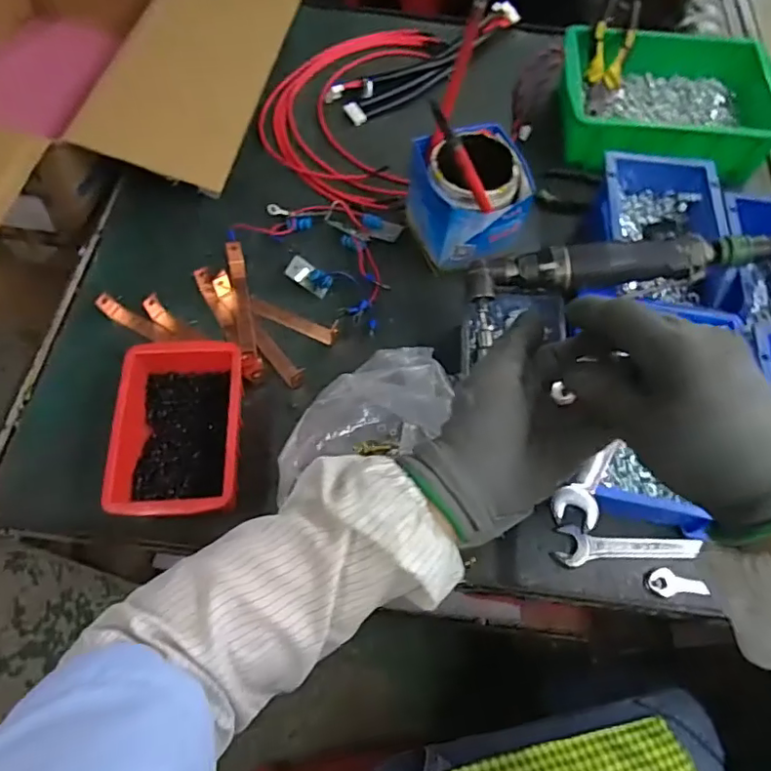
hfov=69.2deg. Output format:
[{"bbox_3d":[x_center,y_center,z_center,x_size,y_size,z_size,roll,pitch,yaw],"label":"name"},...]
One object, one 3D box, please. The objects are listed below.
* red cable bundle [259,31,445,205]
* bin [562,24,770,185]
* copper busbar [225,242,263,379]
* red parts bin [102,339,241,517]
[{"bbox_3d":[-0.050,-0.353,0.705,0.195,0.026,0.324,11,63,2],"label":"red cable bundle"},{"bbox_3d":[0.326,-0.337,0.670,0.237,0.073,0.198,1,63,-3],"label":"bin"},{"bbox_3d":[-0.140,-0.073,0.548,0.017,0.026,0.150,-11,65,-9],"label":"copper busbar"},{"bbox_3d":[-0.170,0.036,0.475,0.097,0.047,0.147,-2,64,-4],"label":"red parts bin"}]

